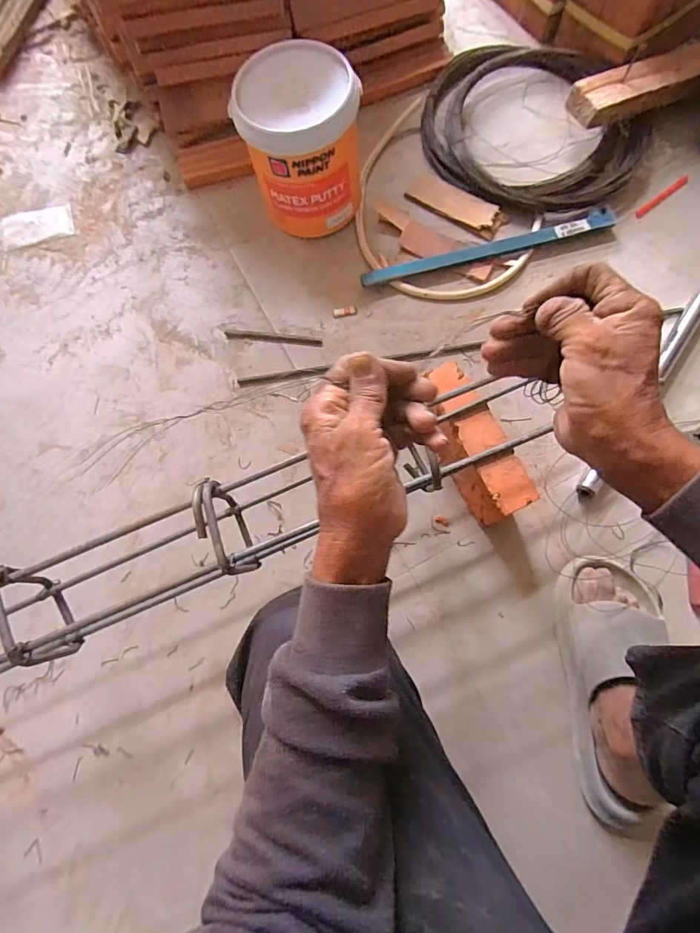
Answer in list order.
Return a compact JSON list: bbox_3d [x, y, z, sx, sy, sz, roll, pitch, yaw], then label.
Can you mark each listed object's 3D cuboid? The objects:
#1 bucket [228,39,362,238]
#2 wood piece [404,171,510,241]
[{"bbox_3d":[-0.067,-0.438,0.626,0.144,0.171,0.154,0,78,1],"label":"bucket"},{"bbox_3d":[0.164,-0.403,0.695,0.153,0.008,0.053,36,81,8],"label":"wood piece"}]

